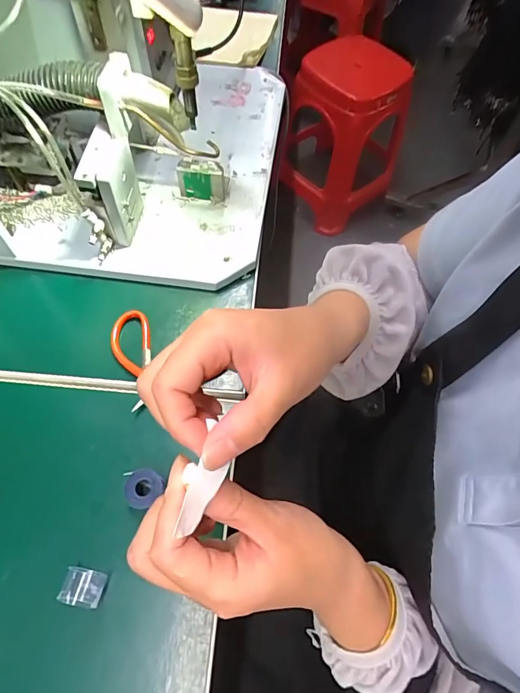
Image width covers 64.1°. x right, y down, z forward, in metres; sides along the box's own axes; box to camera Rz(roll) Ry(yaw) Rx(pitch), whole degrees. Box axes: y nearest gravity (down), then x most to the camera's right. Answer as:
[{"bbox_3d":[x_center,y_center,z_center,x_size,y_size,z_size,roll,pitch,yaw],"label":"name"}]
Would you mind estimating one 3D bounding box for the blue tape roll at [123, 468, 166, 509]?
[{"bbox_3d":[-0.093,0.113,0.330,0.027,0.022,0.030,35,67,14],"label":"blue tape roll"}]

